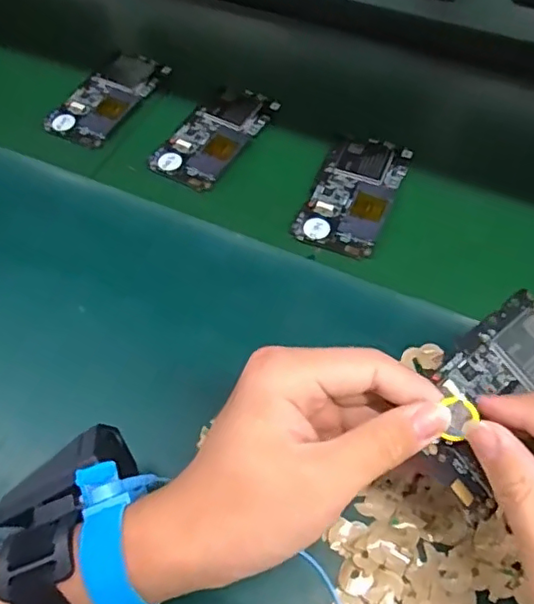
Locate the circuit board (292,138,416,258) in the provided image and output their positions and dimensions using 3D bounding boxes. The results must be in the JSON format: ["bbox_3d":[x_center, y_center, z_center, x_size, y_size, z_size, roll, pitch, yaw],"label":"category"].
[{"bbox_3d":[0.071,-0.092,0.466,0.065,0.007,0.124,20,61,13],"label":"circuit board"}]

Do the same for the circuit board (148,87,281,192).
[{"bbox_3d":[-0.046,-0.150,0.506,0.063,0.007,0.123,26,62,17],"label":"circuit board"}]

